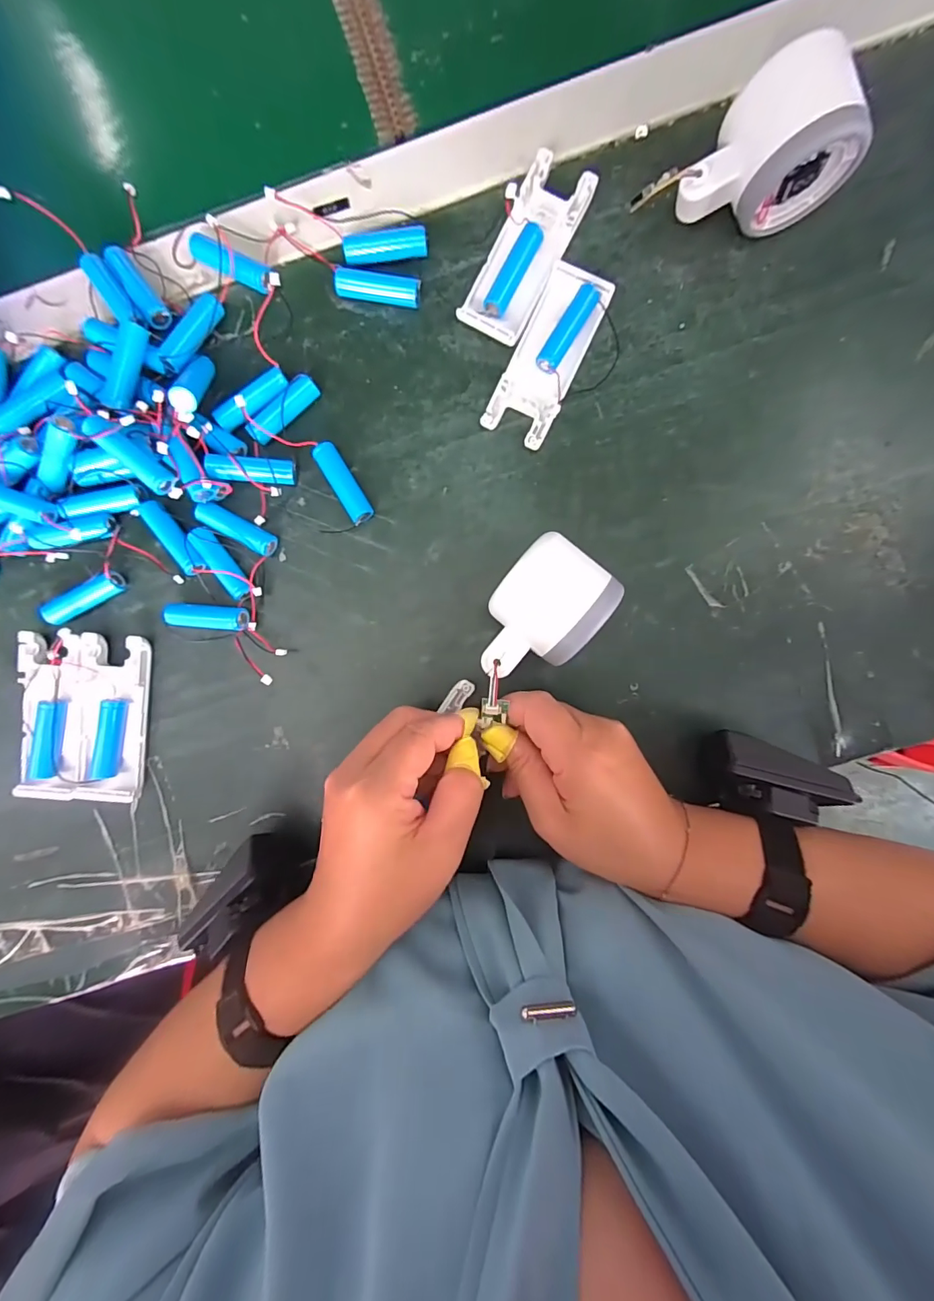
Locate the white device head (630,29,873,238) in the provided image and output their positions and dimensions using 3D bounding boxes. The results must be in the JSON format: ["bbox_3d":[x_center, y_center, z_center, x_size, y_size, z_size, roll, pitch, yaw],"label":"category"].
[{"bbox_3d":[0.153,-0.269,0.250,0.102,0.055,0.055,-16,92,3],"label":"white device head"}]

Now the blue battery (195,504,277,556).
[{"bbox_3d":[-0.144,-0.077,0.286,0.048,0.012,0.014,28,93,1],"label":"blue battery"}]

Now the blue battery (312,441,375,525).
[{"bbox_3d":[-0.077,-0.105,0.285,0.014,0.011,0.052,-31,91,3],"label":"blue battery"}]

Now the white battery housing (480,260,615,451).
[{"bbox_3d":[0.049,-0.179,0.278,0.040,0.013,0.105,26,93,1],"label":"white battery housing"}]

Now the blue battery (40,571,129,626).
[{"bbox_3d":[-0.244,-0.033,0.290,0.050,0.015,0.014,-28,91,3],"label":"blue battery"}]

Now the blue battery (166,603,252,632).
[{"bbox_3d":[-0.164,-0.021,0.288,0.052,0.015,0.015,4,92,2],"label":"blue battery"}]

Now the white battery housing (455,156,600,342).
[{"bbox_3d":[0.034,-0.240,0.274,0.043,0.015,0.102,27,93,1],"label":"white battery housing"}]

